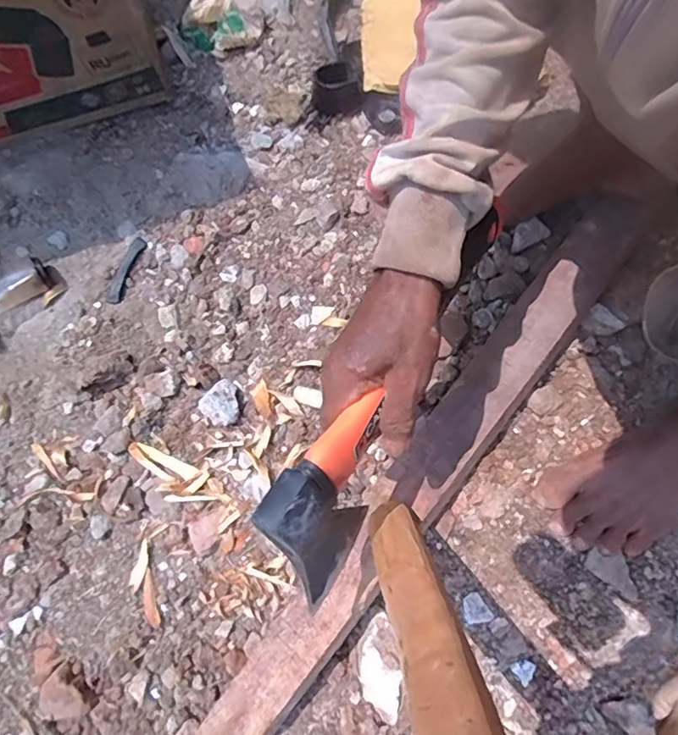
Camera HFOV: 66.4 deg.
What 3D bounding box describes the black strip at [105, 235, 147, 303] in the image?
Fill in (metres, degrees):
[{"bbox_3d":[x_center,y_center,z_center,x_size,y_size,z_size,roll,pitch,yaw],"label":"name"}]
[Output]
[{"bbox_3d":[-0.269,-0.123,0.655,0.021,0.007,0.092,18,73,7],"label":"black strip"}]

